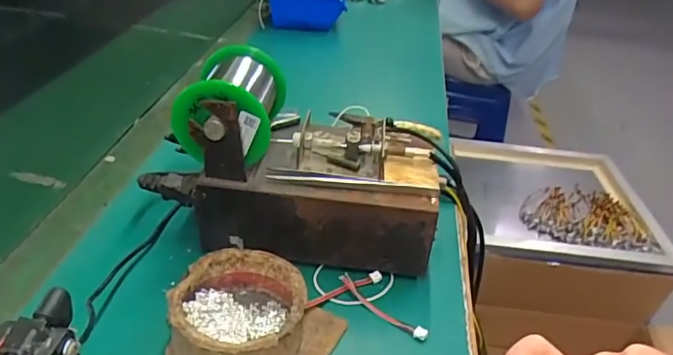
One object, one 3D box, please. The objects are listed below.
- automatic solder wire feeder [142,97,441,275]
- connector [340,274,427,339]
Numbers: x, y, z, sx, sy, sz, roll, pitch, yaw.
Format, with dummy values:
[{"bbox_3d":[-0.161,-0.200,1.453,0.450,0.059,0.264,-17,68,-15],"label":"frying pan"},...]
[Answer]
[{"bbox_3d":[-0.034,-0.005,0.431,0.223,0.112,0.105,8,33,0],"label":"automatic solder wire feeder"},{"bbox_3d":[0.033,0.093,0.388,0.075,0.011,0.013,31,41,34],"label":"connector"}]

